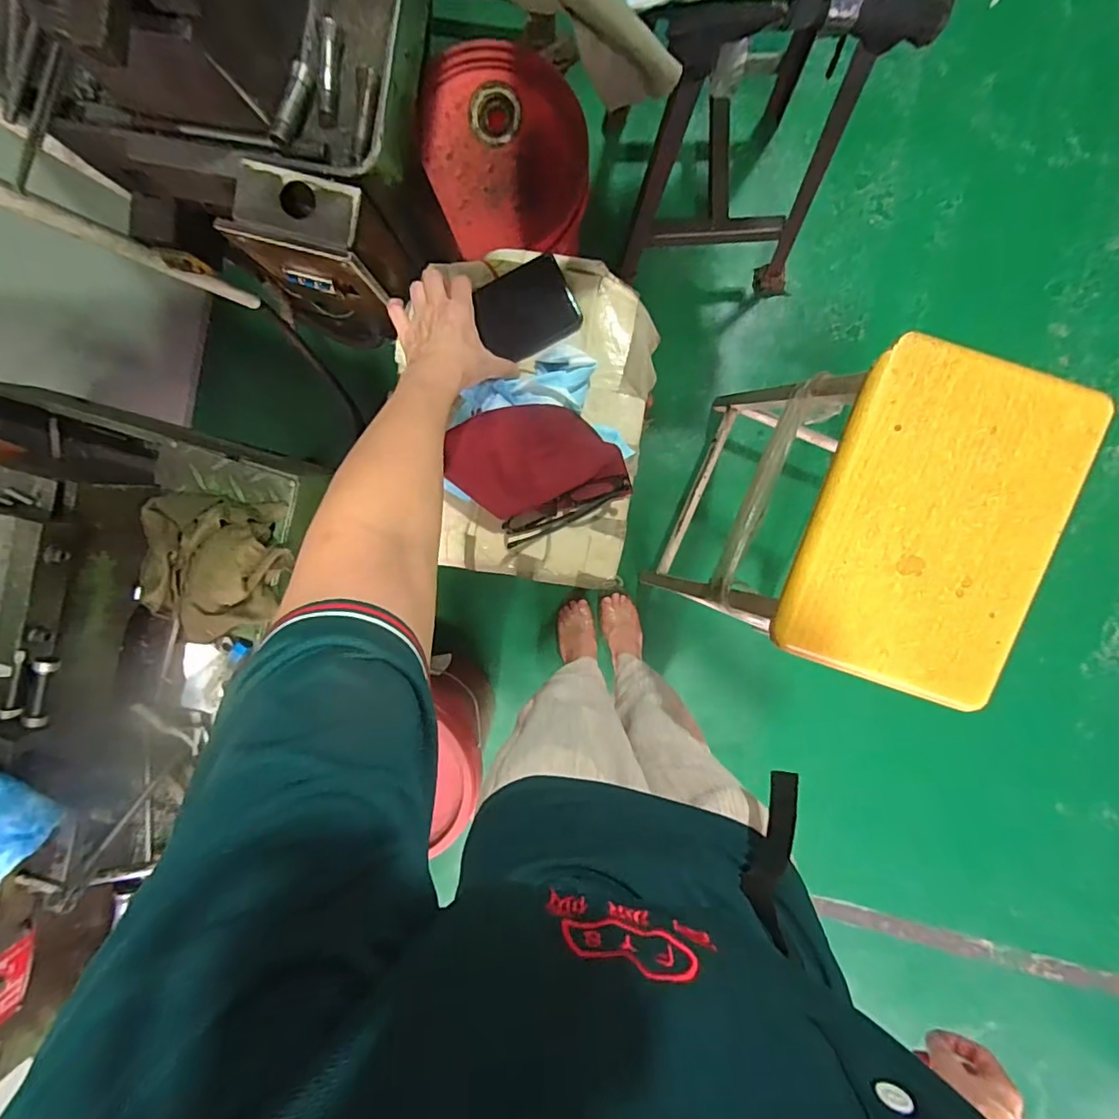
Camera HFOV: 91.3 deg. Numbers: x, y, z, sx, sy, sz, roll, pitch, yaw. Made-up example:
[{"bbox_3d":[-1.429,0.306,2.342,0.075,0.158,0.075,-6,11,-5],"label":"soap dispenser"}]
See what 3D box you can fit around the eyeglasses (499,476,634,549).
[{"bbox_3d":[0.007,-0.050,0.536,0.132,0.029,0.028,-24,94,5],"label":"eyeglasses"}]

